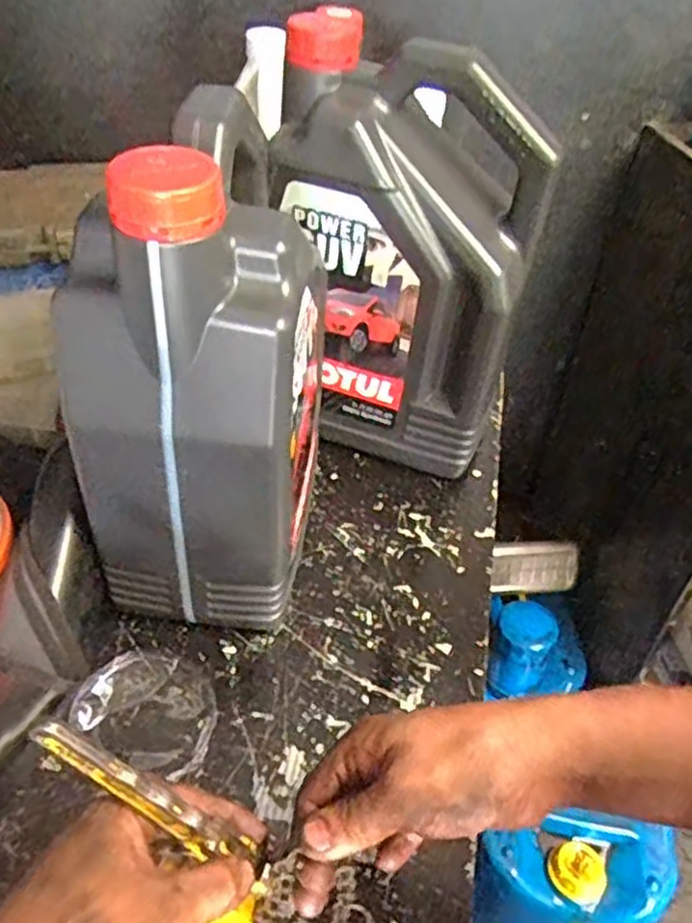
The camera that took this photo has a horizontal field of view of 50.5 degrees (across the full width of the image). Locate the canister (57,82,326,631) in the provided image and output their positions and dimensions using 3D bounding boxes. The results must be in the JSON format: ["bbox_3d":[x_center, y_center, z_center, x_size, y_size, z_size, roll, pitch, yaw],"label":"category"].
[{"bbox_3d":[-0.088,-0.068,0.499,0.138,0.313,0.204,4,45,0],"label":"canister"}]

